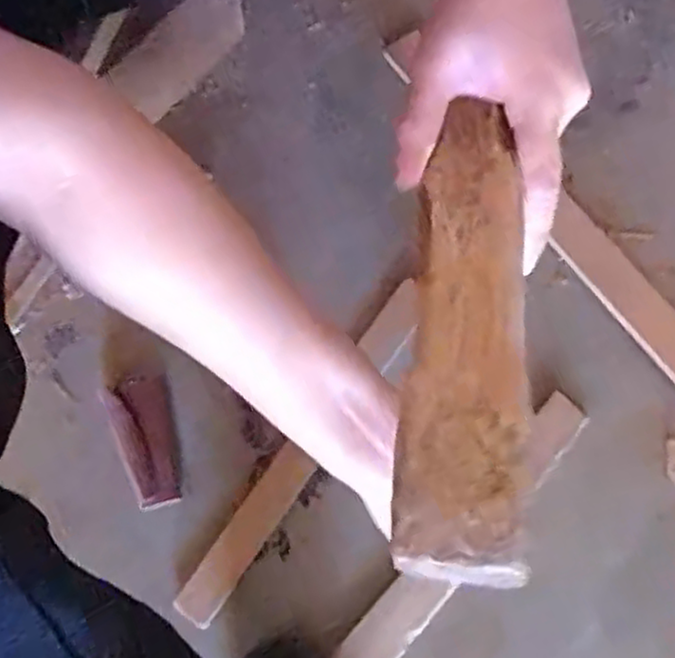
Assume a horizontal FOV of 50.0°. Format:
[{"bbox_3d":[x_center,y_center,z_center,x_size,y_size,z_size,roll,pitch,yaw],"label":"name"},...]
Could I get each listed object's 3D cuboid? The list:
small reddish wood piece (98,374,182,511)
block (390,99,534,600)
[{"bbox_3d":[-0.153,0.090,0.589,0.049,0.017,0.106,-22,76,-5],"label":"small reddish wood piece"},{"bbox_3d":[0.053,-0.004,0.302,0.047,0.020,0.207,5,65,2],"label":"block"}]

